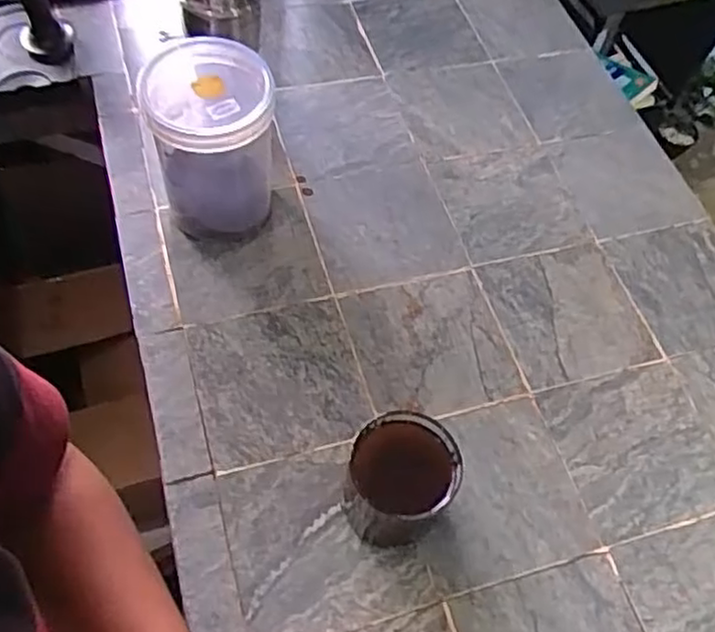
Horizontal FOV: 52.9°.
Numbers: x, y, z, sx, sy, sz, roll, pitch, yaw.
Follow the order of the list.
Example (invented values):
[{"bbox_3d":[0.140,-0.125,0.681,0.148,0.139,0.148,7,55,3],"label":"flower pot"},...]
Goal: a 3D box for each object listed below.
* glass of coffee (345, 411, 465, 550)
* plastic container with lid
[{"bbox_3d":[0.034,0.131,0.567,0.078,0.100,0.077,2,58,-3],"label":"glass of coffee"},{"bbox_3d":[-0.138,-0.174,0.703,0.109,0.170,0.135,-1,58,-7],"label":"plastic container with lid"}]

